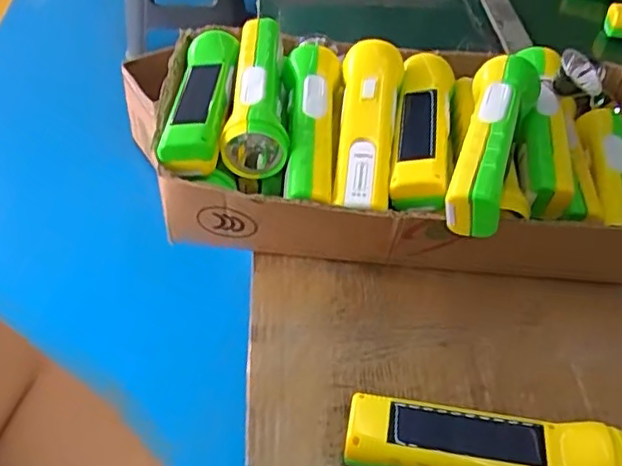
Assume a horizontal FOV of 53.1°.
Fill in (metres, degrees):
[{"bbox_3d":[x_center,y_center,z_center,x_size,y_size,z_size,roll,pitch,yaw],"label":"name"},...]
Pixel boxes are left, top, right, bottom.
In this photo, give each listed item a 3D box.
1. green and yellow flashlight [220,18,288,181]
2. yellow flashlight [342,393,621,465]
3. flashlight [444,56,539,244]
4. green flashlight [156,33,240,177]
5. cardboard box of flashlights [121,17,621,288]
[{"bbox_3d":[-0.041,-0.118,0.527,0.051,0.051,0.158,5,47,-2],"label":"green and yellow flashlight"},{"bbox_3d":[0.104,0.134,0.382,0.161,0.049,0.042,12,47,5],"label":"yellow flashlight"},{"bbox_3d":[0.138,-0.079,0.480,0.051,0.051,0.191,20,48,12],"label":"flashlight"},{"bbox_3d":[-0.090,-0.109,0.520,0.045,0.036,0.172,5,46,-2],"label":"green flashlight"},{"bbox_3d":[0.090,-0.075,0.533,0.435,0.122,0.244,8,46,1],"label":"cardboard box of flashlights"}]

